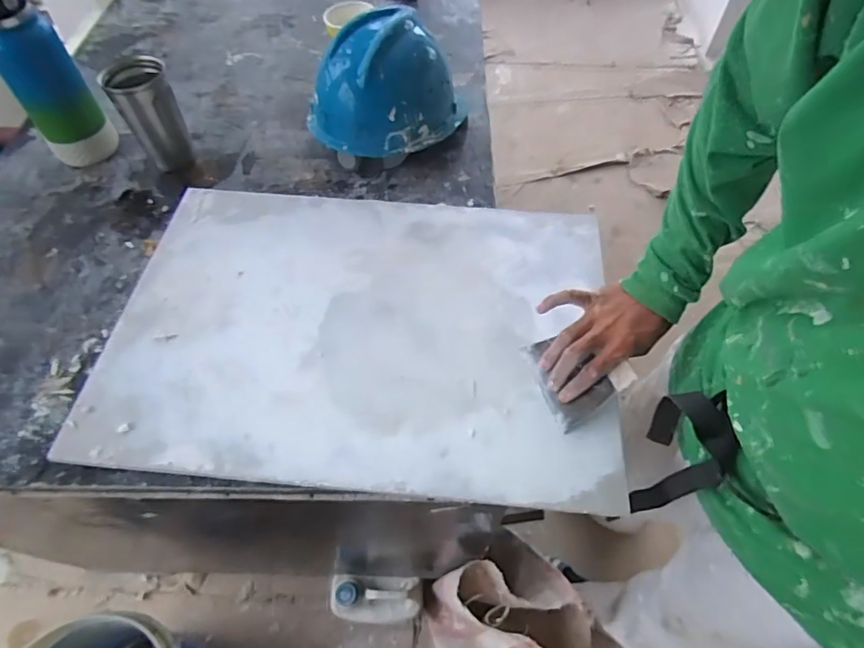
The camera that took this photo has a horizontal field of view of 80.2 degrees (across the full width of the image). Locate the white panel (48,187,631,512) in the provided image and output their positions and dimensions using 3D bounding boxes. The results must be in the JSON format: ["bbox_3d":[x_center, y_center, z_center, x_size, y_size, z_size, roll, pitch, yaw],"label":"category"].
[{"bbox_3d":[-0.085,-0.010,0.629,0.581,0.017,0.407,4,57,4],"label":"white panel"}]

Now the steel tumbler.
[{"bbox_3d":[-0.409,-0.306,0.761,0.079,0.145,0.078,-1,57,1],"label":"steel tumbler"}]

